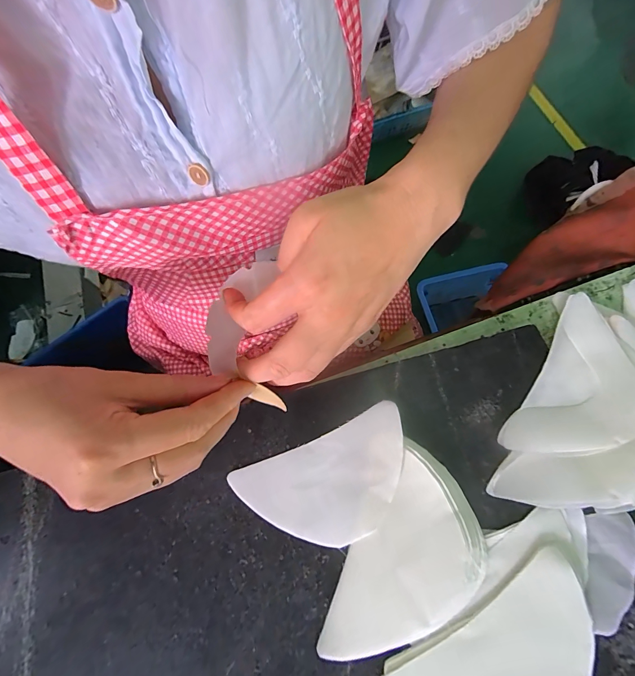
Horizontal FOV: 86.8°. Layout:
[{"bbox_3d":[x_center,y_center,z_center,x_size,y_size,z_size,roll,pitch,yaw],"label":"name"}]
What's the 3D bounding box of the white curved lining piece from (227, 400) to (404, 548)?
[{"bbox_3d":[0.012,0.118,0.270,0.141,0.019,0.080,-24,71,-4],"label":"white curved lining piece"}]

